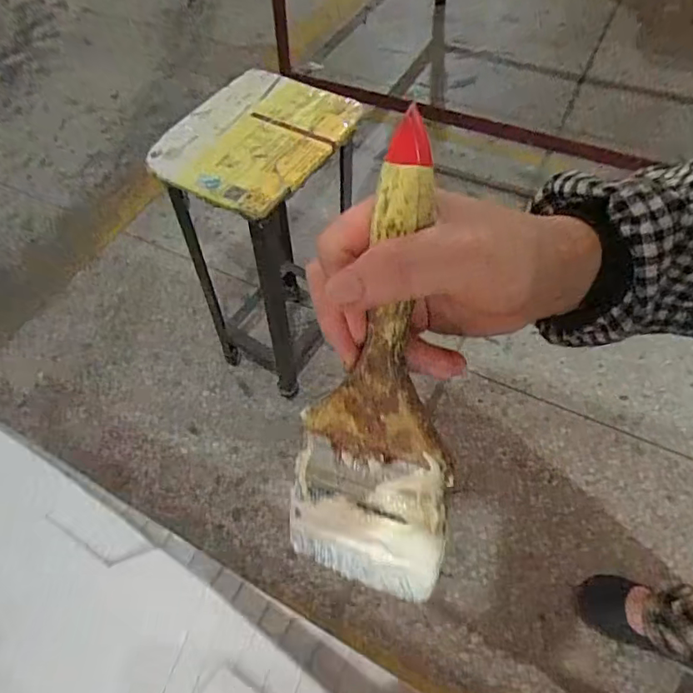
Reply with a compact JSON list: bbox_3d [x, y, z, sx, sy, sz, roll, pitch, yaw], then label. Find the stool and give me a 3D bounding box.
[{"bbox_3d":[-0.130,-0.178,0.991,0.223,0.541,0.301,28,63,18],"label":"stool"}]

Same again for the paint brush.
[{"bbox_3d":[0.013,0.011,0.220,0.067,0.032,0.196,6,101,3],"label":"paint brush"}]

